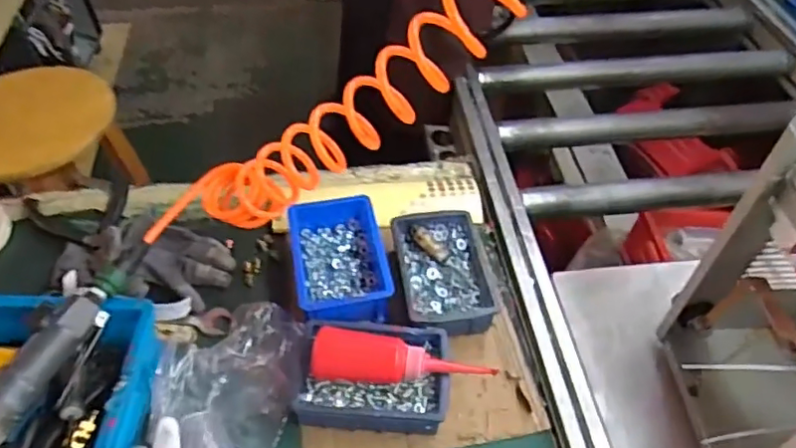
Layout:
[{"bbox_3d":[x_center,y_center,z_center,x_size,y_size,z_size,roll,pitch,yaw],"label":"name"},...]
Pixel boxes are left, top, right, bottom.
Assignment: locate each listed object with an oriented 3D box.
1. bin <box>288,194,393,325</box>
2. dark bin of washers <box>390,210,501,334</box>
[{"bbox_3d":[-0.067,0.037,0.649,0.097,0.049,0.158,-9,50,-9],"label":"bin"},{"bbox_3d":[0.050,0.054,0.642,0.100,0.044,0.156,-6,49,-7],"label":"dark bin of washers"}]

